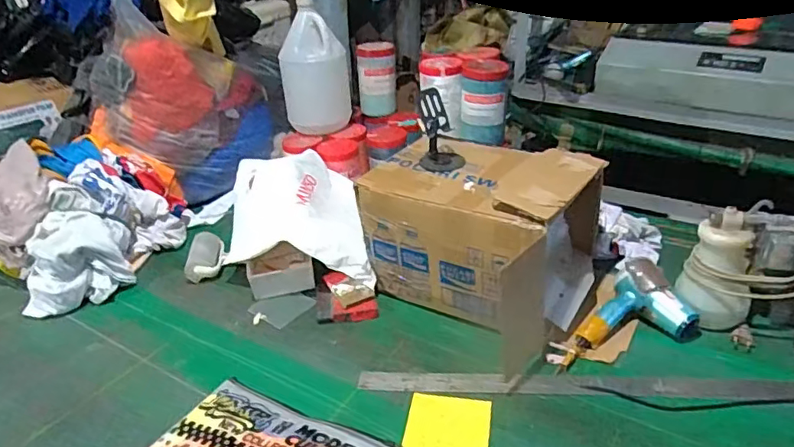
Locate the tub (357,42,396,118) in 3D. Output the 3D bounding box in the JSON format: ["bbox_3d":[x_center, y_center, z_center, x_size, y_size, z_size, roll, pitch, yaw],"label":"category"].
[{"bbox_3d":[-0.050,-0.370,1.409,0.100,0.175,0.092,-4,30,-1],"label":"tub"}]

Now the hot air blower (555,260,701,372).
[{"bbox_3d":[0.374,0.156,0.857,0.140,0.064,0.254,23,39,37],"label":"hot air blower"}]

